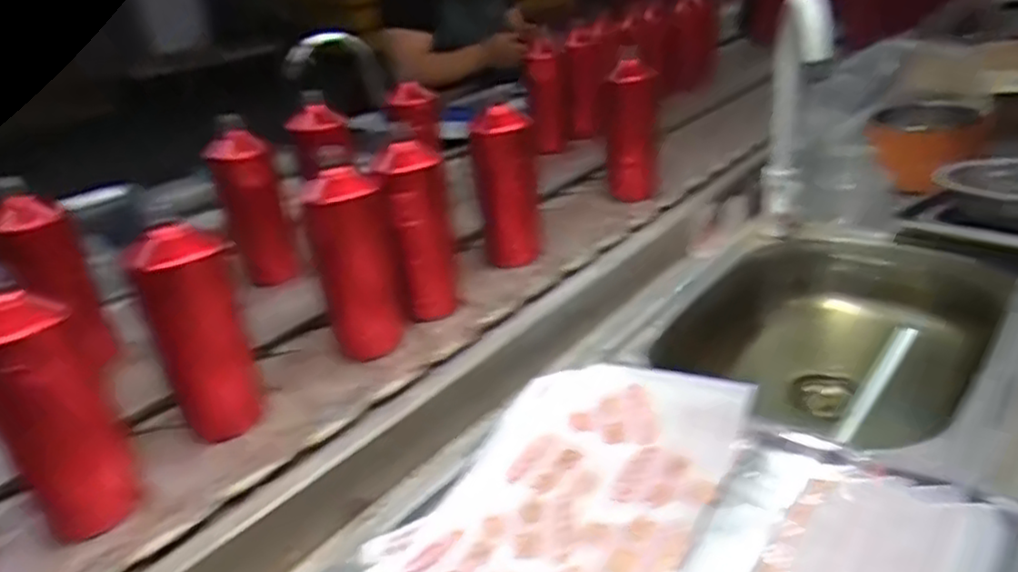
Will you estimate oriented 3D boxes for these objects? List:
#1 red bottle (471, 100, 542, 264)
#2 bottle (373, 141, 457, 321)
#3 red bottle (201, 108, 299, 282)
[{"bbox_3d":[-0.001,-0.123,0.886,0.066,0.192,0.060,-4,29,-1],"label":"red bottle"},{"bbox_3d":[-0.094,-0.058,0.787,0.064,0.188,0.068,-7,28,-5],"label":"bottle"},{"bbox_3d":[-0.317,-0.095,0.898,0.076,0.190,0.071,-14,29,-18],"label":"red bottle"}]

